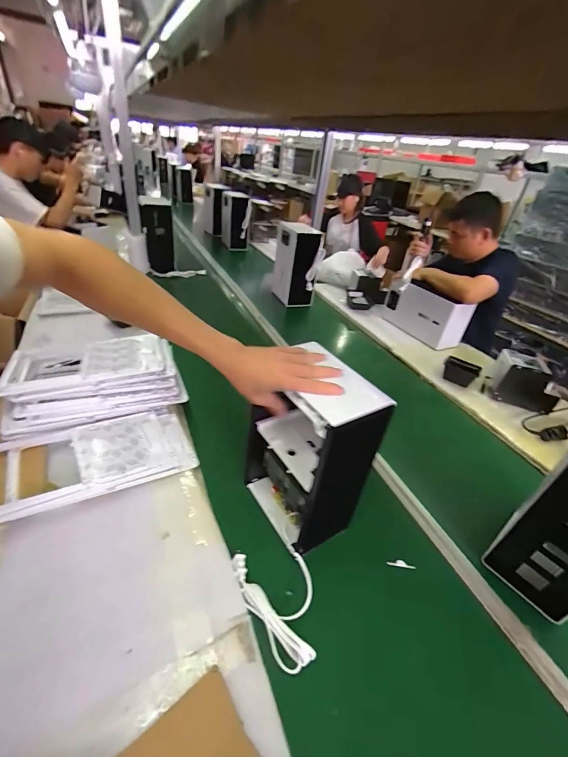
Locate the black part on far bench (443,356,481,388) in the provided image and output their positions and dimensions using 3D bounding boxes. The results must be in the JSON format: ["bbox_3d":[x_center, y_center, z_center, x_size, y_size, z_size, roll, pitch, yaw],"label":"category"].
[{"bbox_3d":[0.646,-0.024,1.223,0.120,0.053,0.096,26,39,25],"label":"black part on far bench"}]

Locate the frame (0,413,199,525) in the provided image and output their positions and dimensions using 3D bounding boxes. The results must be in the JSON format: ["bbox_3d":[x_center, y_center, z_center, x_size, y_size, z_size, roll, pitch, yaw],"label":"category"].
[{"bbox_3d":[-0.408,0.173,0.727,0.396,0.034,0.199,-11,40,-34],"label":"frame"}]

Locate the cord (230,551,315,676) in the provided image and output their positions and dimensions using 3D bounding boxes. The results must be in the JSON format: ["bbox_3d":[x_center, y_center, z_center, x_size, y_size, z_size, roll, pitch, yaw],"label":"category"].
[{"bbox_3d":[-0.014,0.380,0.555,0.135,0.021,0.167,1,35,-9],"label":"cord"}]

